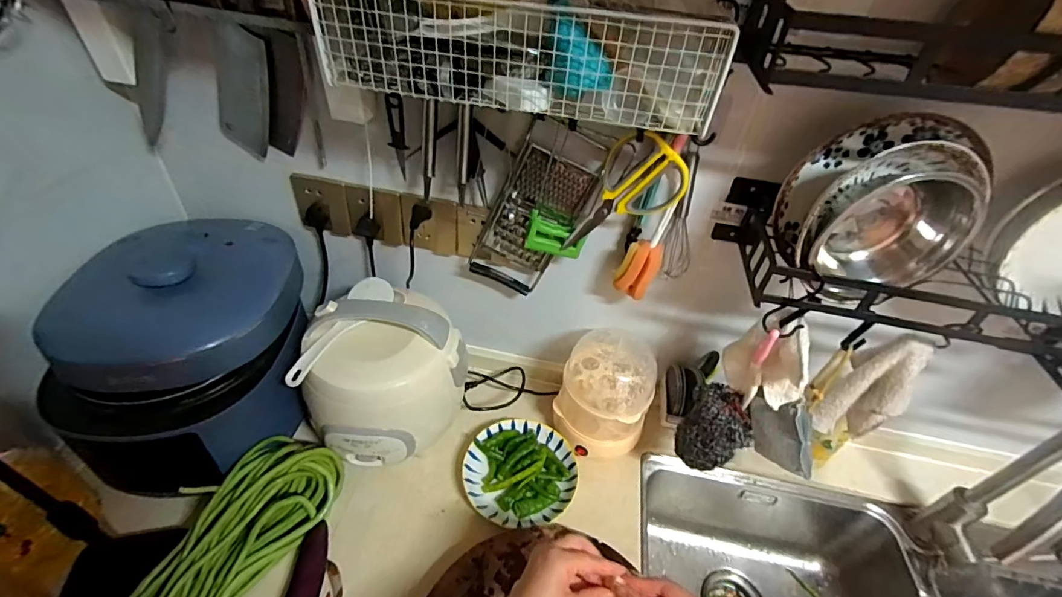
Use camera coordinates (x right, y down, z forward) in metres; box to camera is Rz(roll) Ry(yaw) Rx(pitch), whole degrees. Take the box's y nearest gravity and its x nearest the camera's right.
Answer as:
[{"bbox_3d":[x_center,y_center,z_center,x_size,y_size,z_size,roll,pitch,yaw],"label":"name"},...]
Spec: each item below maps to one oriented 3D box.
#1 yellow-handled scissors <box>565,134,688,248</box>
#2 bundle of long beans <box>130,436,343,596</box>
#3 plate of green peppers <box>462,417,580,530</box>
[{"bbox_3d":[0.112,-0.123,0.585,0.105,0.179,0.024,37,38,-17],"label":"yellow-handled scissors"},{"bbox_3d":[-0.372,0.329,0.536,0.141,0.101,0.342,12,41,6],"label":"bundle of long beans"},{"bbox_3d":[-0.015,0.264,0.708,0.168,0.028,0.165,4,41,-3],"label":"plate of green peppers"}]

